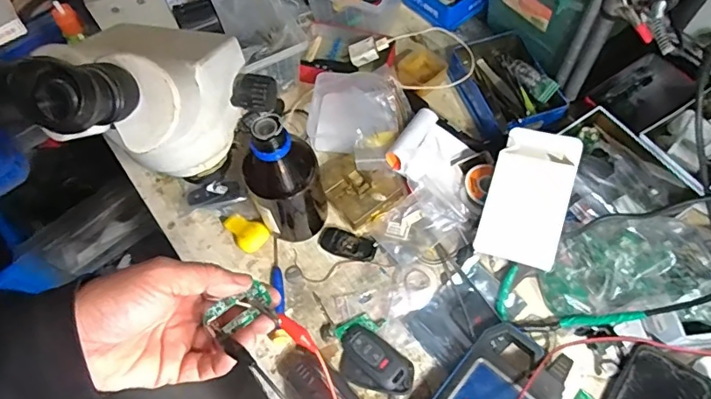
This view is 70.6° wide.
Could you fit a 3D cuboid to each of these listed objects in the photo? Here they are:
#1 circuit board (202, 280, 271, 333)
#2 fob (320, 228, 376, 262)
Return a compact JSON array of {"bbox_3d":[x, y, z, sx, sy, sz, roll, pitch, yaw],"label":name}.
[{"bbox_3d":[-0.077,0.072,0.333,0.044,0.010,0.020,-35,65,-31],"label":"circuit board"},{"bbox_3d":[-0.010,0.054,0.597,0.068,0.008,0.031,15,65,11],"label":"fob"}]

